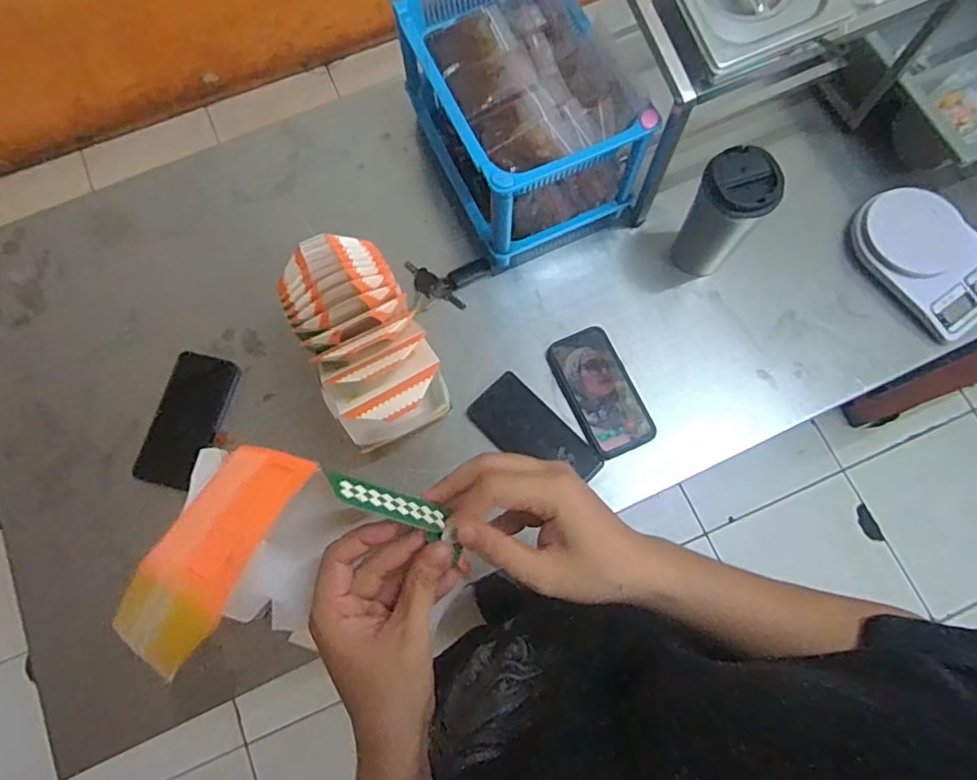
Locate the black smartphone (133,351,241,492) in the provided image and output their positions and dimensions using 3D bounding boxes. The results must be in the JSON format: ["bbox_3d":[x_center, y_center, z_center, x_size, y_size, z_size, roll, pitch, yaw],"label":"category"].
[{"bbox_3d":[-0.386,0.038,0.753,0.085,0.018,0.169,14,76,4],"label":"black smartphone"}]

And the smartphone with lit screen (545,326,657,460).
[{"bbox_3d":[0.142,0.000,0.744,0.083,0.016,0.163,-23,77,-6],"label":"smartphone with lit screen"}]

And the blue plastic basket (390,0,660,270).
[{"bbox_3d":[0.034,-0.350,0.753,0.199,0.194,0.304,-26,77,-6],"label":"blue plastic basket"}]

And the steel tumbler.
[{"bbox_3d":[0.280,-0.209,0.718,0.085,0.166,0.073,37,78,9],"label":"steel tumbler"}]

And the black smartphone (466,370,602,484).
[{"bbox_3d":[0.056,0.057,0.731,0.082,0.009,0.165,-41,77,-13],"label":"black smartphone"}]

